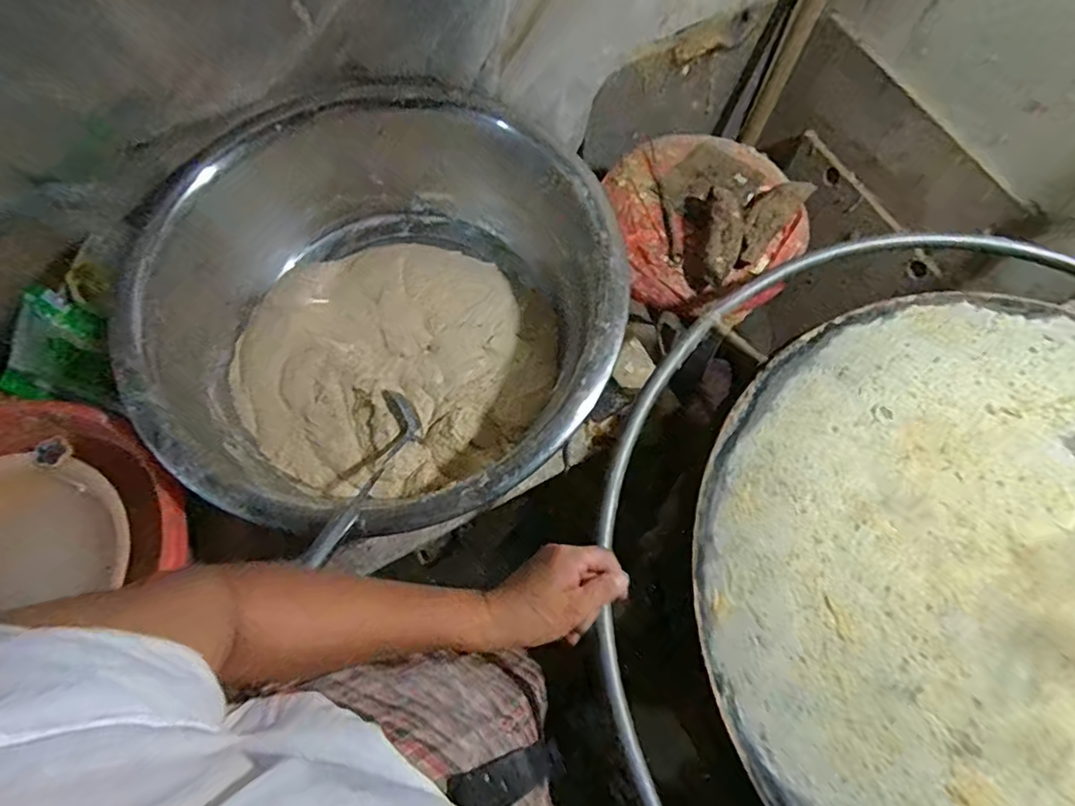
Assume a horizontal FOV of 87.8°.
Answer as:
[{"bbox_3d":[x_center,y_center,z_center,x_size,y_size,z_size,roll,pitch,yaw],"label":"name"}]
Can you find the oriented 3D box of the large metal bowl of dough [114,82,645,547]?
[{"bbox_3d":[-0.199,-0.127,0.752,0.572,0.186,0.588,0,67,0],"label":"large metal bowl of dough"}]

